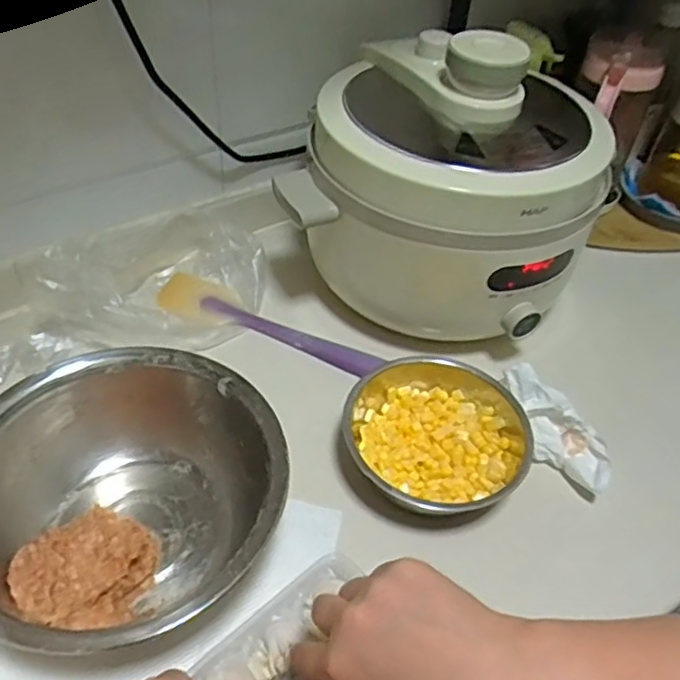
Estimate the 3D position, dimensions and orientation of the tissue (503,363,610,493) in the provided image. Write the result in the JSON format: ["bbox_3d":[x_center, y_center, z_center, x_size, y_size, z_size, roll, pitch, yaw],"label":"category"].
[{"bbox_3d":[0.178,0.068,0.527,0.043,0.038,0.115,-27,75,-28],"label":"tissue"}]

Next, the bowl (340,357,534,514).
[{"bbox_3d":[0.073,0.081,0.507,0.138,0.056,0.136,3,46,-3],"label":"bowl"}]

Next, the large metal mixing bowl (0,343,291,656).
[{"bbox_3d":[-0.146,0.109,0.437,0.207,0.080,0.191,3,46,-3],"label":"large metal mixing bowl"}]

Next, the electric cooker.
[{"bbox_3d":[0.099,-0.152,0.577,0.253,0.217,0.208,13,46,7],"label":"electric cooker"}]

